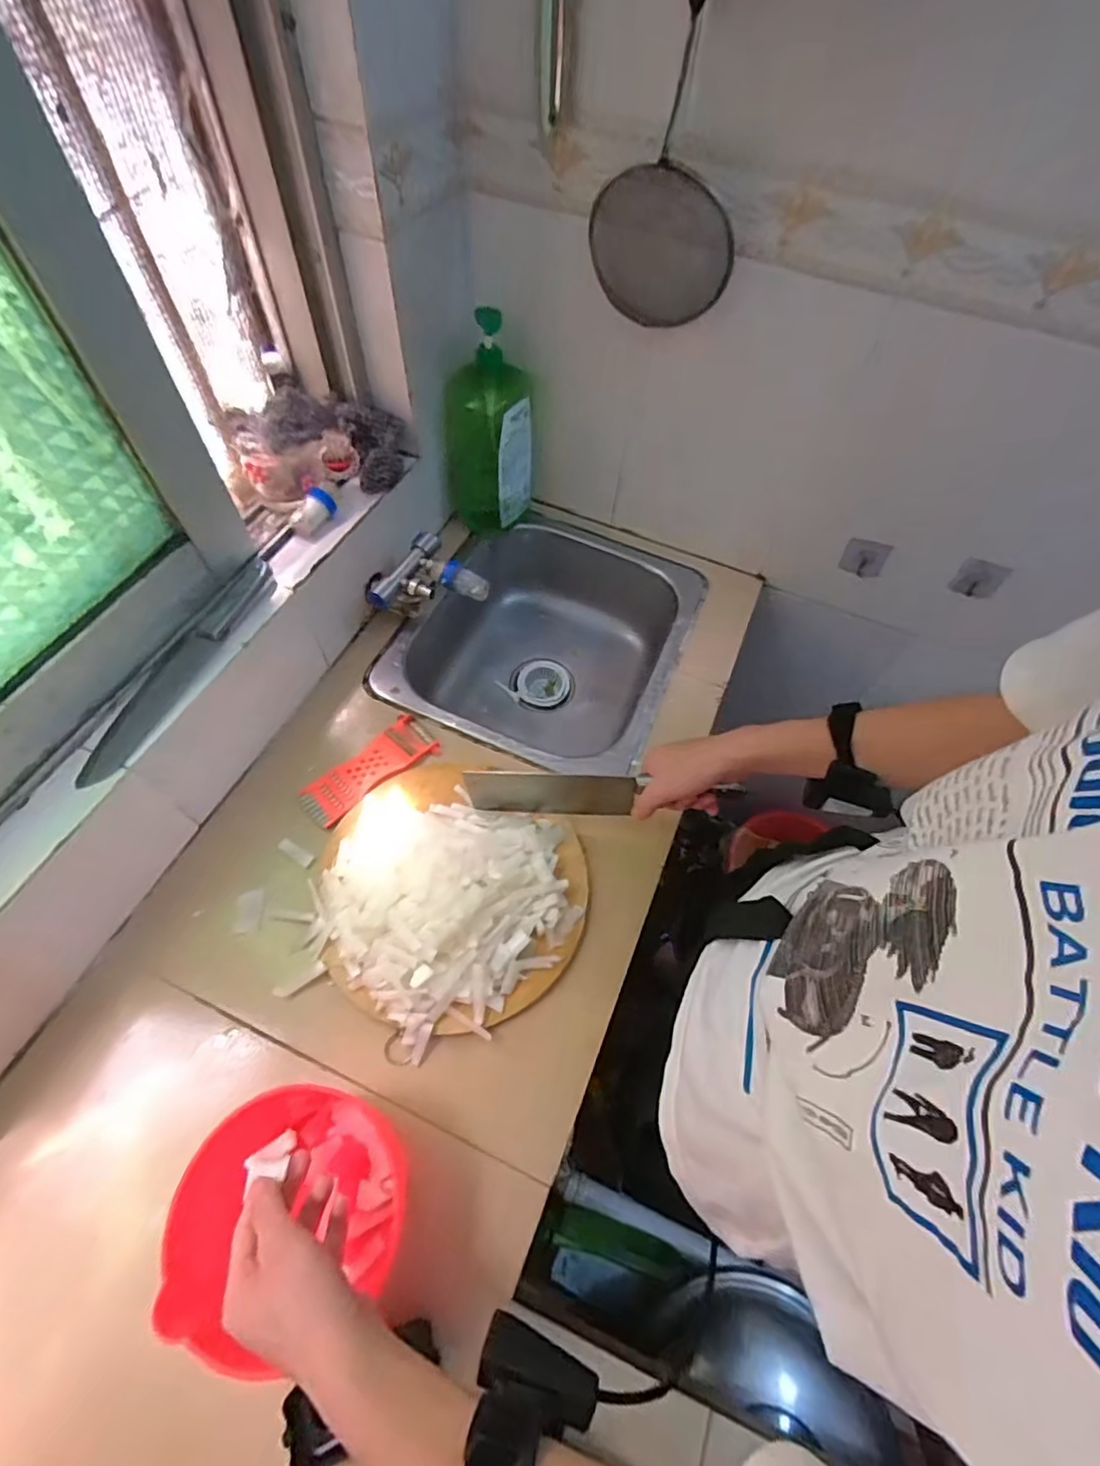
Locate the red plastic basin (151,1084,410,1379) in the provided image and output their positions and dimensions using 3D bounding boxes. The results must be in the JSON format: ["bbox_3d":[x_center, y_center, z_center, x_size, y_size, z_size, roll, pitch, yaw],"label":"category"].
[{"bbox_3d":[-0.202,0.377,0.469,0.160,0.105,0.150,2,60,-3],"label":"red plastic basin"}]

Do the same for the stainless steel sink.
[{"bbox_3d":[-0.015,-0.112,0.928,0.385,0.202,0.416,22,61,8],"label":"stainless steel sink"}]

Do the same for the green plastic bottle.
[{"bbox_3d":[-0.085,-0.428,0.831,0.118,0.265,0.101,0,60,-4],"label":"green plastic bottle"}]

